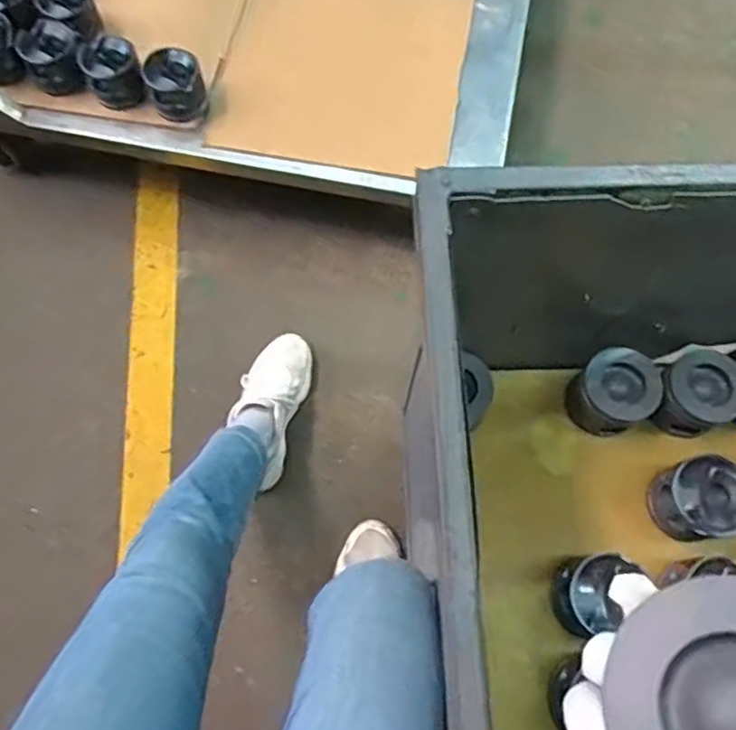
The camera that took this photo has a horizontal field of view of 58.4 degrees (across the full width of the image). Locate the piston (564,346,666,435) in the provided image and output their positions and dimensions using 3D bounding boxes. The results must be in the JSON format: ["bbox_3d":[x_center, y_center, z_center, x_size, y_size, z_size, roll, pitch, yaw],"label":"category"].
[{"bbox_3d":[0.287,0.034,0.776,0.101,0.060,0.088,-32,74,-11],"label":"piston"}]

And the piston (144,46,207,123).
[{"bbox_3d":[-0.317,-0.461,1.090,0.091,0.074,0.094,-20,72,-8],"label":"piston"}]

